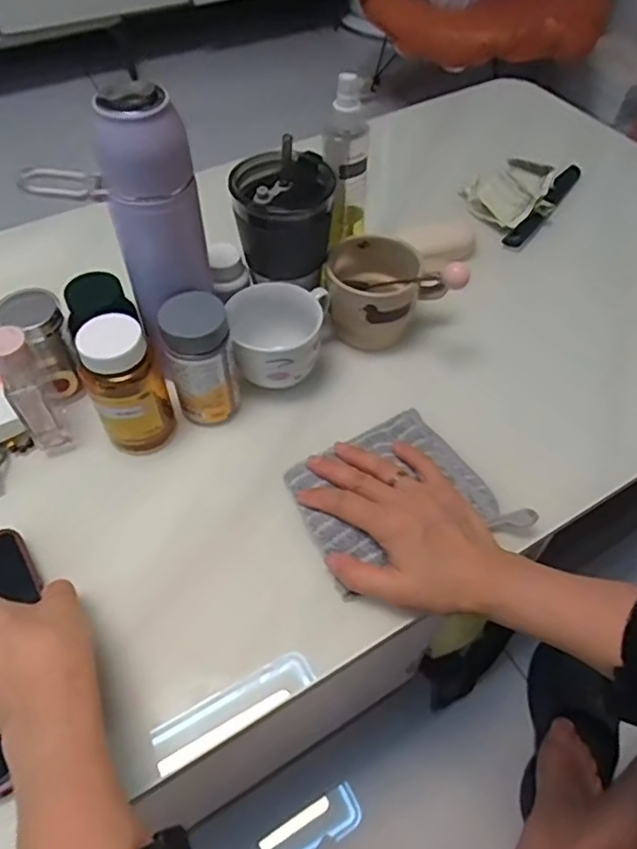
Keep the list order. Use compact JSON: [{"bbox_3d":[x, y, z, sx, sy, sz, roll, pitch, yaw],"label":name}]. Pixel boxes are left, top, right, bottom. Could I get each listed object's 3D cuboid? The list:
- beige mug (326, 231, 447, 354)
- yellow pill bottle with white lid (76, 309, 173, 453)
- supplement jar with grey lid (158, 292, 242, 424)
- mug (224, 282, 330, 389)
[{"bbox_3d":[0.059,-0.120,0.557,0.099,0.080,0.082,2,53,0],"label":"beige mug"},{"bbox_3d":[-0.146,-0.031,0.463,0.054,0.118,0.049,-19,56,-14],"label":"yellow pill bottle with white lid"},{"bbox_3d":[-0.094,-0.050,0.483,0.051,0.106,0.046,-9,54,-8],"label":"supplement jar with grey lid"},{"bbox_3d":[-0.037,-0.074,0.530,0.089,0.066,0.090,-2,53,-2],"label":"mug"}]

